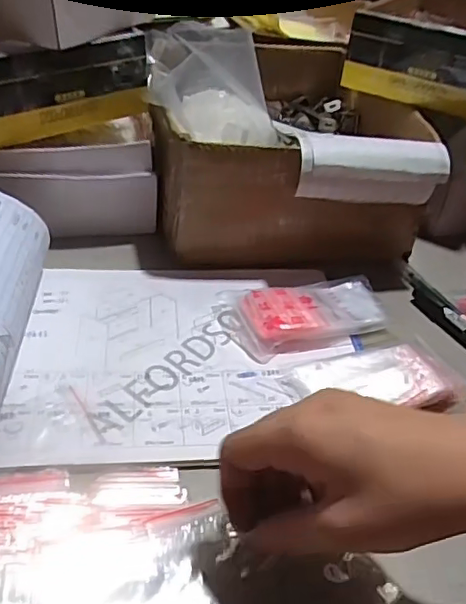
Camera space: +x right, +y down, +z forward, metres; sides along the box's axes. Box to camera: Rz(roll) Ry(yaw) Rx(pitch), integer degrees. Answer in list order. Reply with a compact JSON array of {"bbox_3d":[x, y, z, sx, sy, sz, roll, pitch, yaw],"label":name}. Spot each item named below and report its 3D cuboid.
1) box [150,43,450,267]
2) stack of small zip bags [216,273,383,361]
[{"bbox_3d":[0.048,-0.179,0.620,0.262,0.135,0.339,-4,39,-13],"label":"box"},{"bbox_3d":[0.062,0.006,0.473,0.137,0.023,0.071,-9,41,-20],"label":"stack of small zip bags"}]

